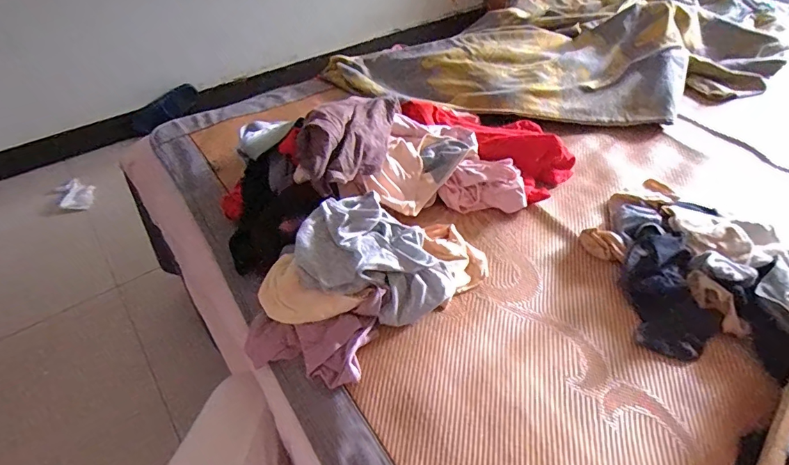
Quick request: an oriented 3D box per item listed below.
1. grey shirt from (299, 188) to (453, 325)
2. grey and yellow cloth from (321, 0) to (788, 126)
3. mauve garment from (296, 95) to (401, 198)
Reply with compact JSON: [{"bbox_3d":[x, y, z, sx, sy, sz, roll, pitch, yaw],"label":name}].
[{"bbox_3d":[-0.031,0.044,0.602,0.203,0.107,0.163,31,53,27],"label":"grey shirt"},{"bbox_3d":[0.521,-0.499,1.090,1.240,0.091,0.576,-21,49,-19],"label":"grey and yellow cloth"},{"bbox_3d":[-0.079,-0.145,0.709,0.127,0.111,0.202,11,47,10],"label":"mauve garment"}]

